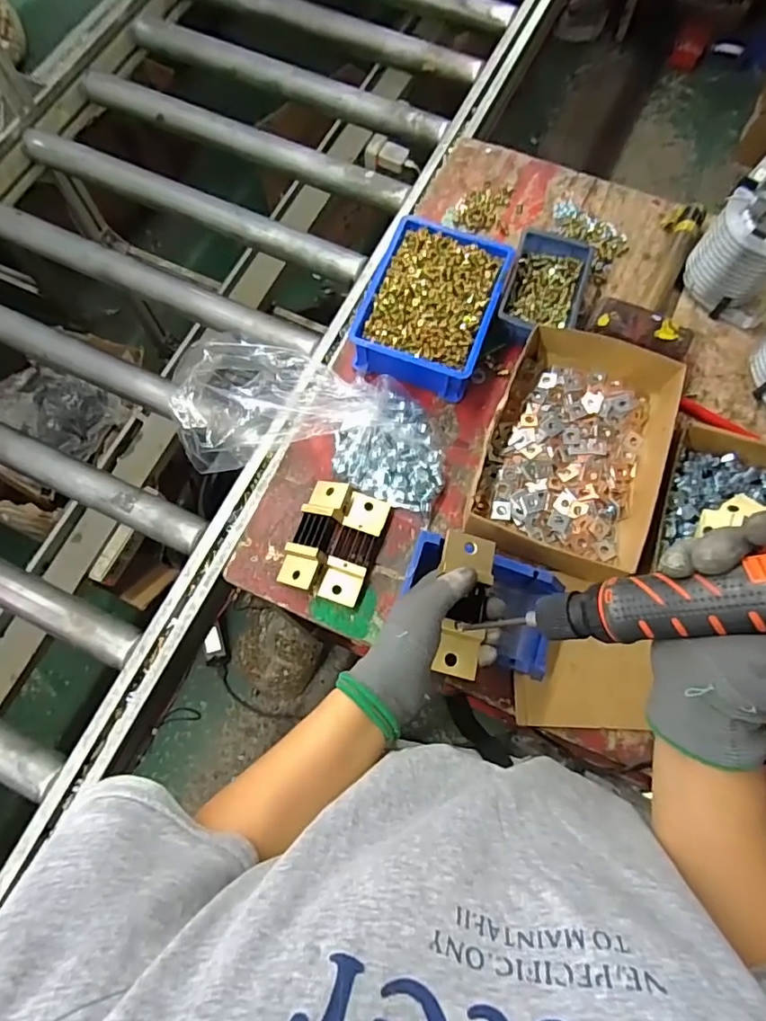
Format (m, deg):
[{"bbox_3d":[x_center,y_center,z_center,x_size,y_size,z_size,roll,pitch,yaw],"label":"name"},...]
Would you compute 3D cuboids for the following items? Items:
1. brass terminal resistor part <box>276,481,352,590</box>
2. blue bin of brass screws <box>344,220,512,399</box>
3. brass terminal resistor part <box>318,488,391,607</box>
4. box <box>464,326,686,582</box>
[{"bbox_3d":[-0.076,0.024,0.602,0.050,0.034,0.125,19,74,5],"label":"brass terminal resistor part"},{"bbox_3d":[0.061,-0.249,0.673,0.151,0.069,0.198,20,74,5],"label":"blue bin of brass screws"},{"bbox_3d":[-0.031,0.042,0.600,0.045,0.024,0.124,17,74,5],"label":"brass terminal resistor part"},{"bbox_3d":[0.215,-0.076,0.617,0.182,0.063,0.282,20,74,6],"label":"box"}]

